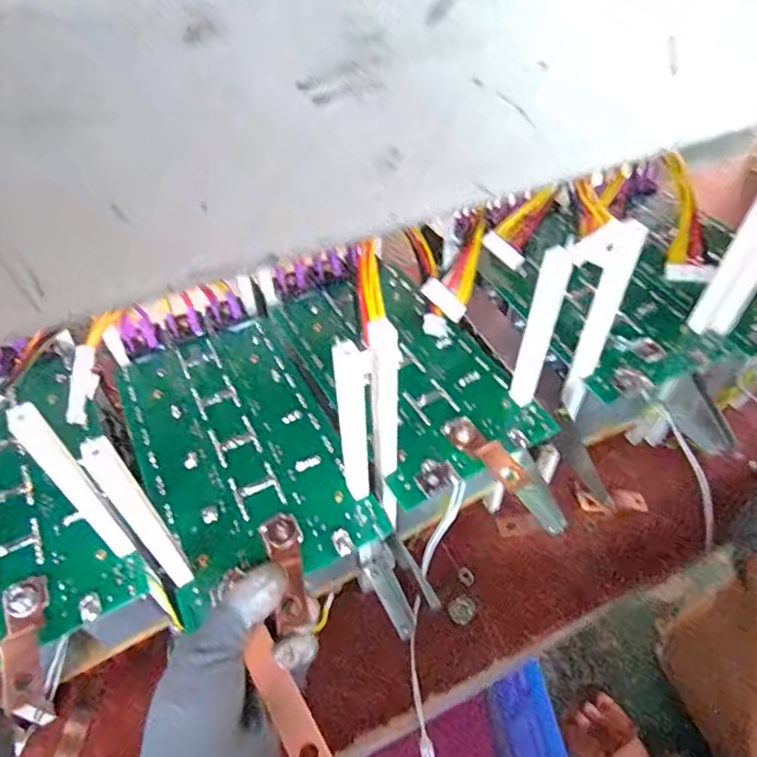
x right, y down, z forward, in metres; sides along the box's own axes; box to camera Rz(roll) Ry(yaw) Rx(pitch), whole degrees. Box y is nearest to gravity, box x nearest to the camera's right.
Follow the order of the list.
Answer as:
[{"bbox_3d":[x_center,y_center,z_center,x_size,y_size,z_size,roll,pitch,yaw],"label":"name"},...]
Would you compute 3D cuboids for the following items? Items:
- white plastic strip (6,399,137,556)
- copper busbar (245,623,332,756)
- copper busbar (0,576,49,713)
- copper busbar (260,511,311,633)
[{"bbox_3d":[-0.156,0.060,0.284,0.011,0.133,0.019,-23,52,-18],"label":"white plastic strip"},{"bbox_3d":[-0.048,0.171,0.282,0.018,0.009,0.076,-26,81,-20],"label":"copper busbar"},{"bbox_3d":[-0.196,0.142,0.296,0.021,0.007,0.067,-14,50,-12],"label":"copper busbar"},{"bbox_3d":[-0.054,0.109,0.314,0.021,0.012,0.071,-12,44,-10],"label":"copper busbar"}]

